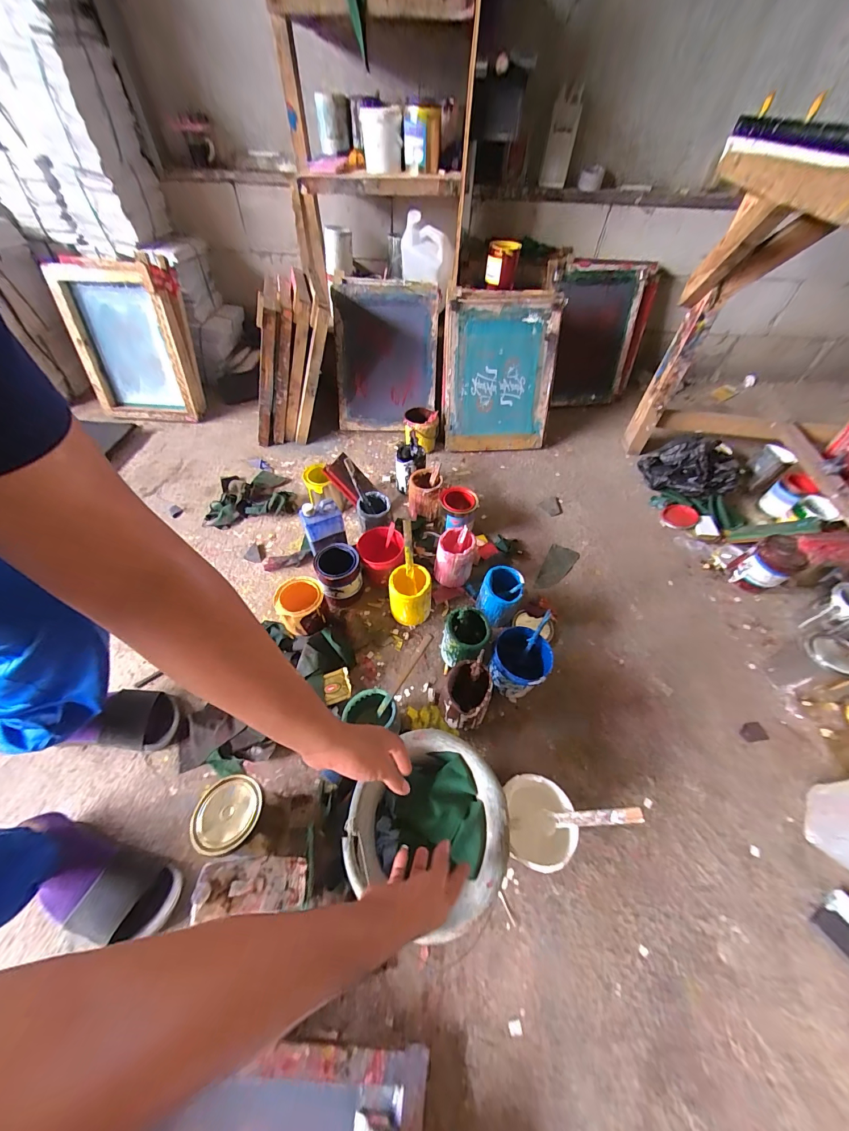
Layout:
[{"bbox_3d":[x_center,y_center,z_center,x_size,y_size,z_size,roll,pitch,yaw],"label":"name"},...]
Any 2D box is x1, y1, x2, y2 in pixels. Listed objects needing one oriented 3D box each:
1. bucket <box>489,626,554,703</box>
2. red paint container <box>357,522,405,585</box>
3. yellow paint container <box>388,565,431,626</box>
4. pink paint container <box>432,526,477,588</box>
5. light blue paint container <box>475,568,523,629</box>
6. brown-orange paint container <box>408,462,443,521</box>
[{"bbox_3d":[0.215,0.228,0.831,0.119,0.125,0.123,1,52,-1],"label":"bucket"},{"bbox_3d":[-0.116,-0.024,0.992,0.114,0.106,0.135,-6,52,-6],"label":"red paint container"},{"bbox_3d":[-0.036,0.083,0.927,0.098,0.147,0.100,1,52,-1],"label":"yellow paint container"},{"bbox_3d":[0.083,-0.020,1.003,0.100,0.139,0.109,1,52,-1],"label":"pink paint container"},{"bbox_3d":[0.188,0.085,0.930,0.099,0.129,0.109,19,54,13],"label":"light blue paint container"},{"bbox_3d":[0.002,-0.224,1.153,0.099,0.160,0.099,5,52,3],"label":"brown-orange paint container"}]

